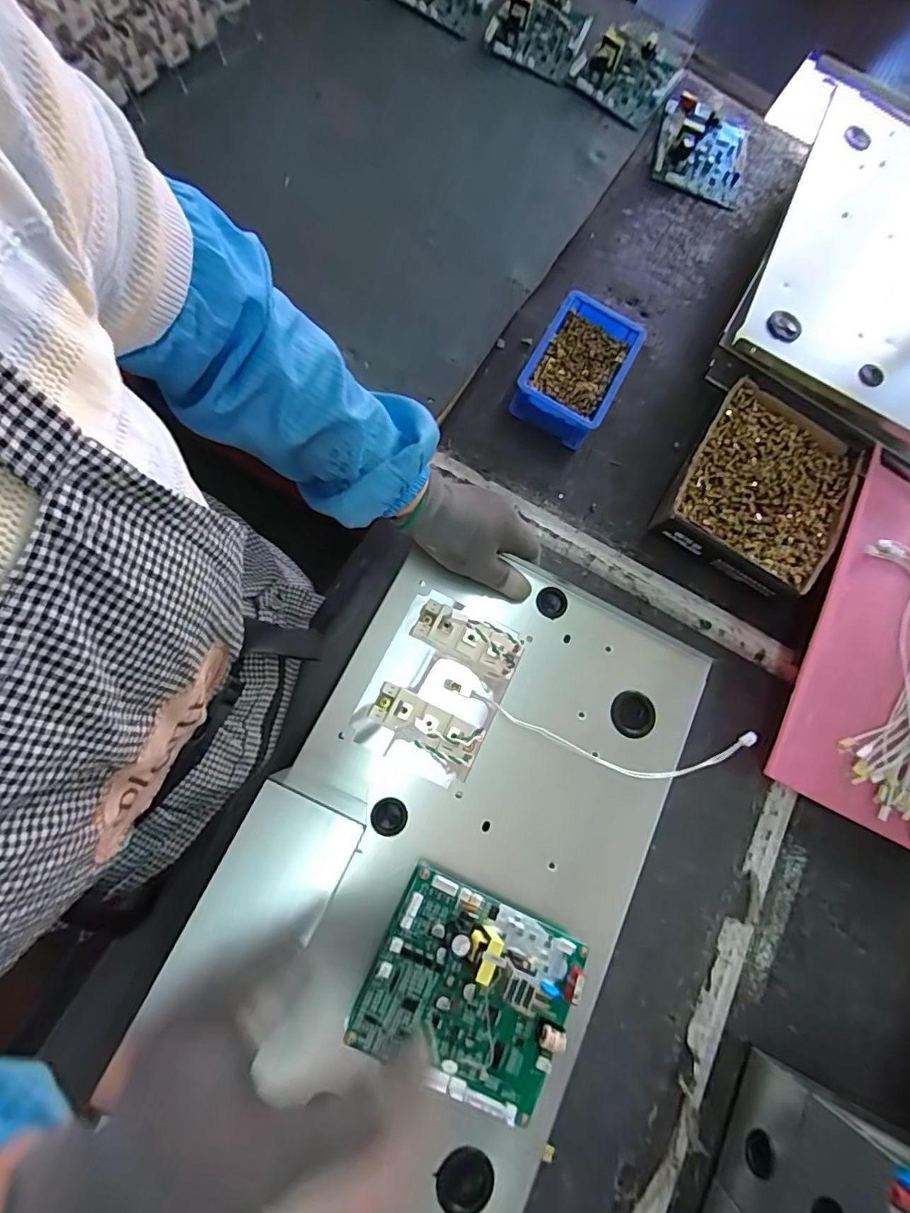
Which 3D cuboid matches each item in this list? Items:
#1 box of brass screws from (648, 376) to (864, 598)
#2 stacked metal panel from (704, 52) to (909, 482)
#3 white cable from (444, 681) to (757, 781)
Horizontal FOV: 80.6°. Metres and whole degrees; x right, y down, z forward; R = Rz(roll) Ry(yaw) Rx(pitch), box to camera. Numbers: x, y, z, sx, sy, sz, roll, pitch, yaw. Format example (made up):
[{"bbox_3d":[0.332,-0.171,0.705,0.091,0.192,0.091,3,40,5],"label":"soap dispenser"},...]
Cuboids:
[{"bbox_3d":[0.343,-0.129,0.593,0.183,0.042,0.210,32,73,1],"label":"box of brass screws"},{"bbox_3d":[0.565,-0.434,0.683,0.331,0.061,0.556,29,71,0],"label":"stacked metal panel"},{"bbox_3d":[0.145,0.124,0.490,0.317,0.019,0.060,12,49,-13],"label":"white cable"}]

